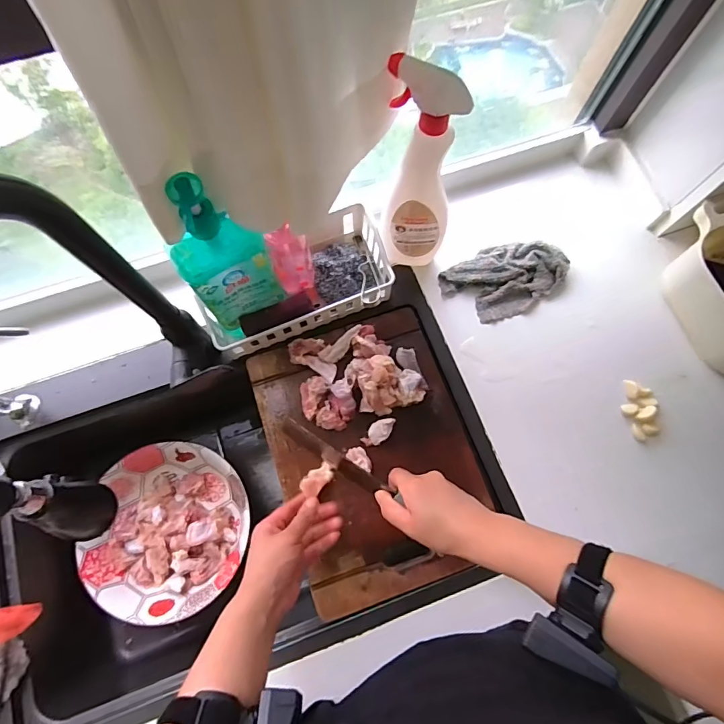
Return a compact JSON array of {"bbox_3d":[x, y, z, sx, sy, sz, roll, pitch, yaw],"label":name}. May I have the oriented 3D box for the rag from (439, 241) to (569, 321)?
[{"bbox_3d":[0.219,-0.125,0.651,0.185,0.020,0.109,-14,74,-5],"label":"rag"}]

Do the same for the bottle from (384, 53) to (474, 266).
[{"bbox_3d":[0.070,-0.215,0.528,0.093,0.288,0.057,11,73,2],"label":"bottle"}]

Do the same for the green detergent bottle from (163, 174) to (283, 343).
[{"bbox_3d":[-0.156,-0.108,0.507,0.097,0.282,0.055,-22,75,-7],"label":"green detergent bottle"}]

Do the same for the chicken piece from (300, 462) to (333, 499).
[{"bbox_3d":[-0.059,0.154,0.565,0.047,0.034,0.028,-43,81,-9],"label":"chicken piece"}]

